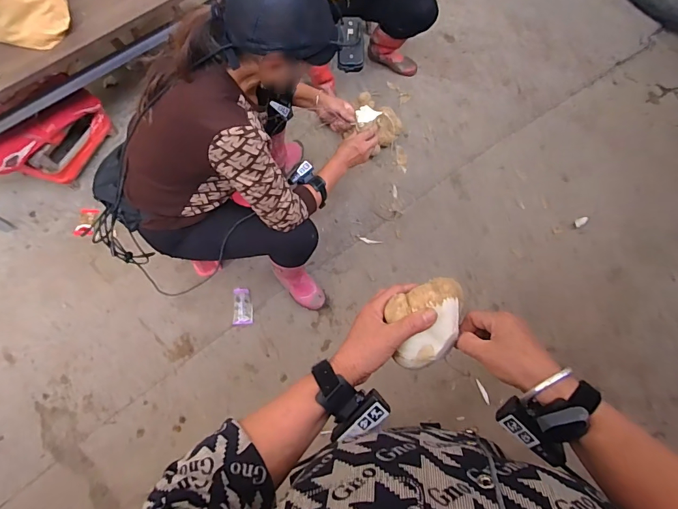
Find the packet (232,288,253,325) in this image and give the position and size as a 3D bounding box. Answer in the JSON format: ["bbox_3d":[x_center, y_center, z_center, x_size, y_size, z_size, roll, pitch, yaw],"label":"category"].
[{"bbox_3d":[-0.326,0.176,1.384,0.065,0.021,0.117,-2,71,-1],"label":"packet"}]

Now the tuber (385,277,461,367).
[{"bbox_3d":[0.105,0.077,0.460,0.107,0.052,0.079,-27,73,-9],"label":"tuber"}]

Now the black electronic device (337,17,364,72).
[{"bbox_3d":[0.025,-0.416,0.798,0.050,0.024,0.107,2,87,1],"label":"black electronic device"}]

